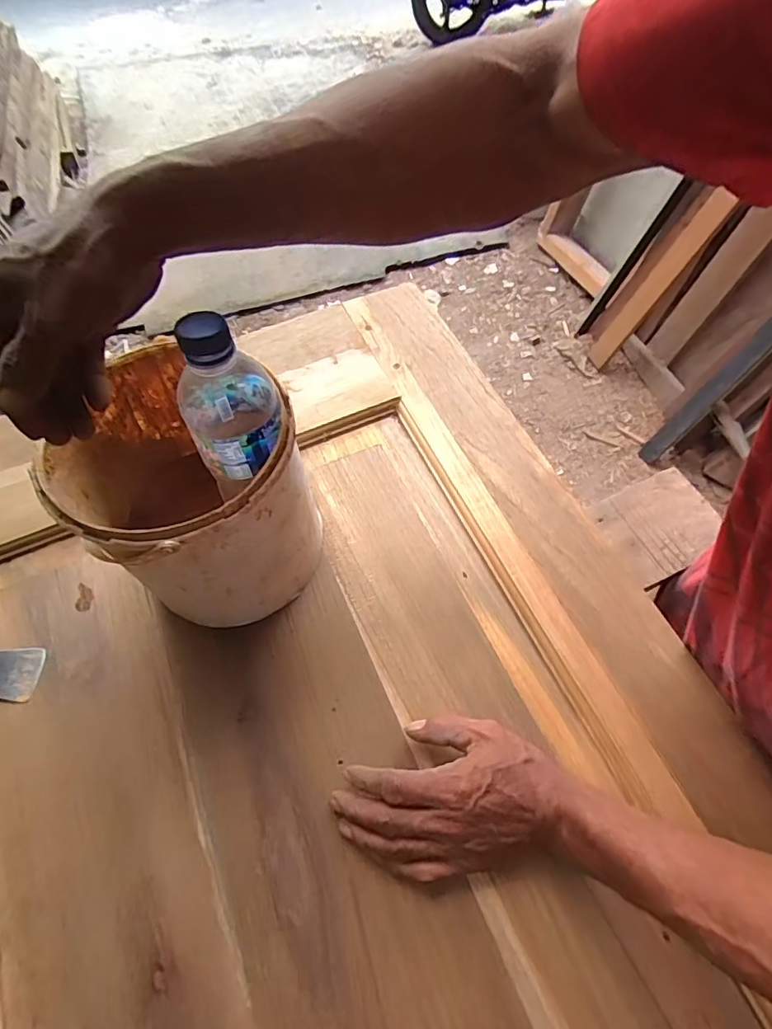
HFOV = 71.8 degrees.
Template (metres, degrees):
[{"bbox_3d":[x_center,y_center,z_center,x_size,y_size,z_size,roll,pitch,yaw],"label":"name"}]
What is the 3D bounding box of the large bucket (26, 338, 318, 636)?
[{"bbox_3d":[-0.163,-0.011,0.454,0.191,0.181,0.155,19,64,12],"label":"large bucket"}]

